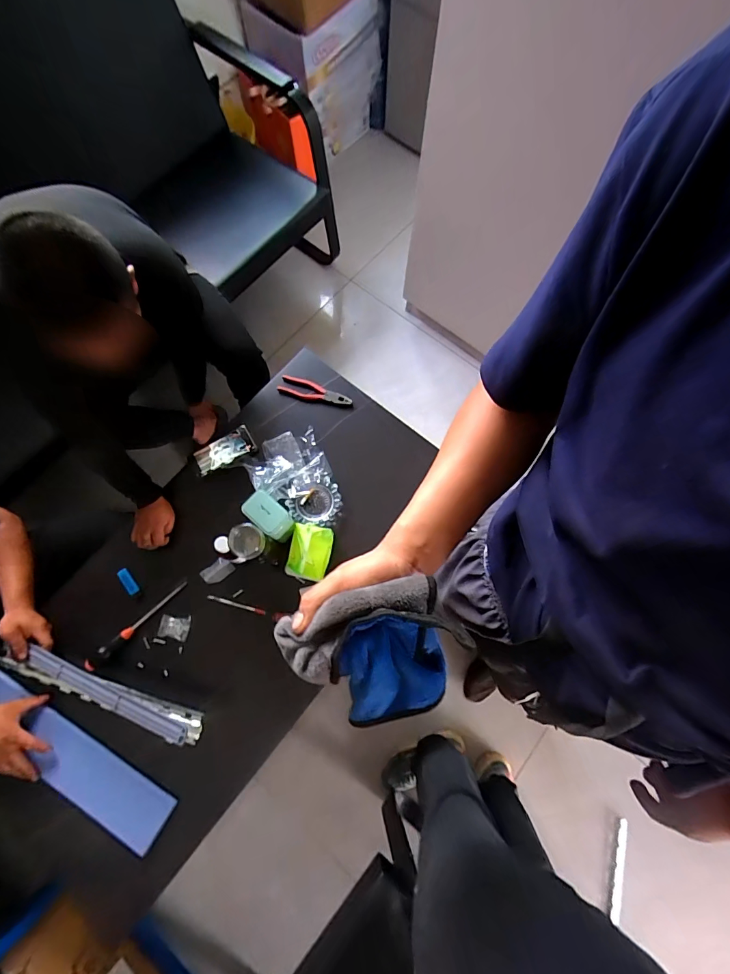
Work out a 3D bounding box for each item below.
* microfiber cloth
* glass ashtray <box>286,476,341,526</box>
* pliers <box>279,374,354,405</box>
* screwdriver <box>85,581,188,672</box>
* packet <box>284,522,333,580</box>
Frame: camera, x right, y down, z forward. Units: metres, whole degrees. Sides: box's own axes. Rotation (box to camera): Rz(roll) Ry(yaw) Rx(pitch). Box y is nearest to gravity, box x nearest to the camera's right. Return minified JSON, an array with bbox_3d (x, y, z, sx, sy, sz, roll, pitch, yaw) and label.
[{"bbox_3d":[0.007,0.154,0.354,0.150,0.079,0.117,-18,77,-5],"label":"microfiber cloth"},{"bbox_3d":[-0.120,0.038,0.966,0.126,0.048,0.123,-16,76,-4],"label":"glass ashtray"},{"bbox_3d":[-0.133,-0.250,1.057,0.191,0.015,0.049,20,77,5],"label":"pliers"},{"bbox_3d":[-0.508,0.309,0.884,0.263,0.025,0.030,-41,79,-10],"label":"screwdriver"},{"bbox_3d":[-0.126,0.147,0.904,0.096,0.078,0.119,13,76,3],"label":"packet"}]

